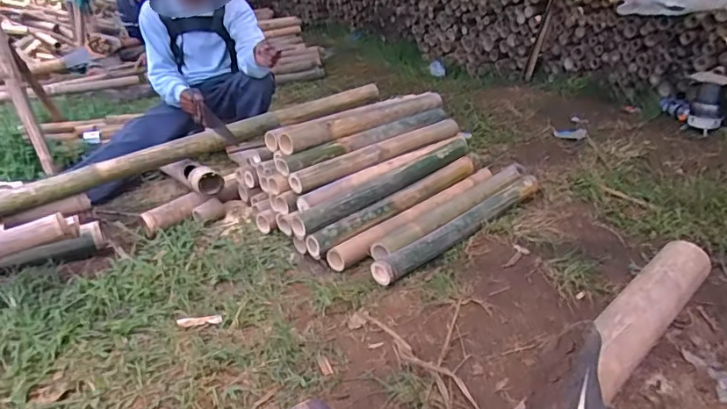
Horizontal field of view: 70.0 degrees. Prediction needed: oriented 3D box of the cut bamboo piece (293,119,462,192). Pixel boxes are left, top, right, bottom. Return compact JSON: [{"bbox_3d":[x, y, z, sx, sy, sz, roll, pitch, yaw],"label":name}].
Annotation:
[{"bbox_3d":[0.070,-0.182,1.717,0.720,0.056,0.066,-25,35,-35],"label":"cut bamboo piece"}]

